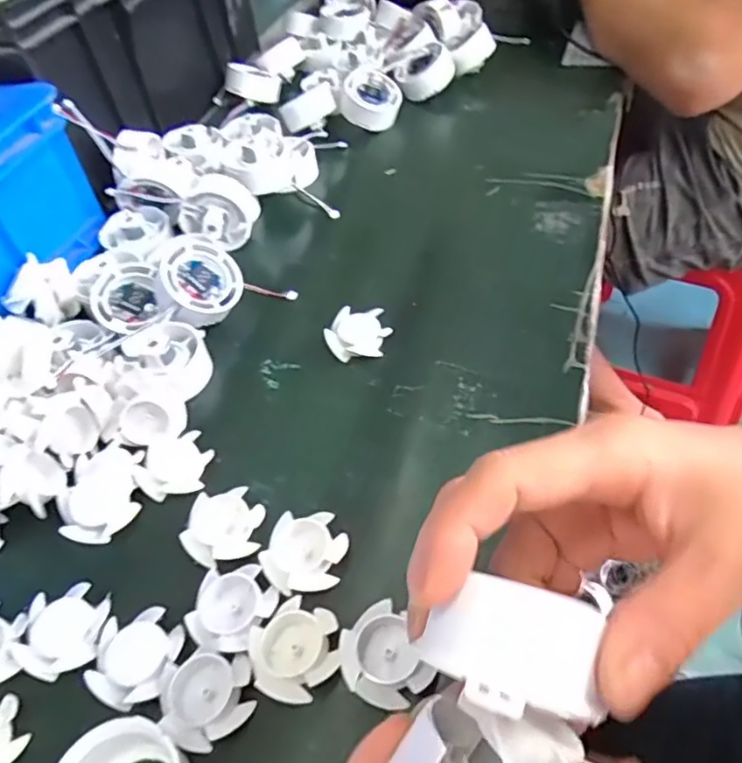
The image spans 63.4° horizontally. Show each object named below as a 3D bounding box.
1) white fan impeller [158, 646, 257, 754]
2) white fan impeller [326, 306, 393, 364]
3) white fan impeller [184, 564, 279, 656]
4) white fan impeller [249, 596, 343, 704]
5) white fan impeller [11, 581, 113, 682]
[{"bbox_3d":[-0.071,0.134,0.256,0.038,0.009,0.036,-4,49,5],"label":"white fan impeller"},{"bbox_3d":[-0.009,-0.032,0.390,0.041,0.012,0.038,-11,49,-1],"label":"white fan impeller"},{"bbox_3d":[-0.066,0.105,0.282,0.037,0.010,0.039,-4,49,5],"label":"white fan impeller"},{"bbox_3d":[-0.033,0.118,0.264,0.037,0.012,0.039,-4,49,5],"label":"white fan impeller"},{"bbox_3d":[-0.146,0.118,0.286,0.036,0.009,0.041,-1,49,7],"label":"white fan impeller"}]

